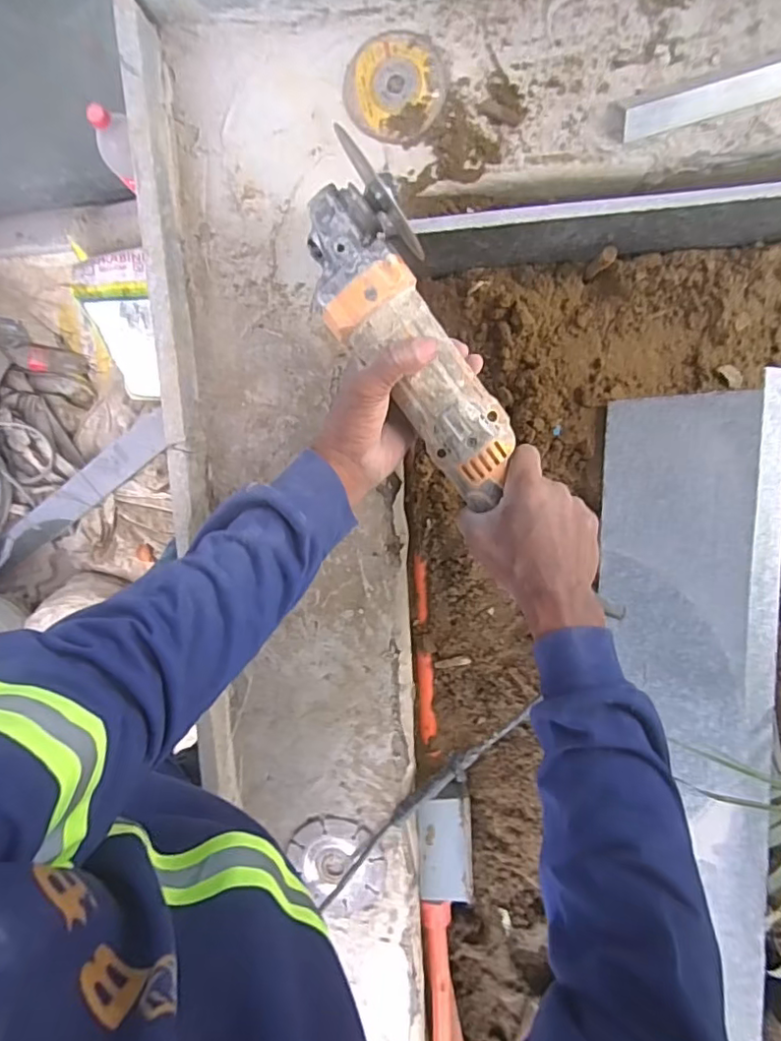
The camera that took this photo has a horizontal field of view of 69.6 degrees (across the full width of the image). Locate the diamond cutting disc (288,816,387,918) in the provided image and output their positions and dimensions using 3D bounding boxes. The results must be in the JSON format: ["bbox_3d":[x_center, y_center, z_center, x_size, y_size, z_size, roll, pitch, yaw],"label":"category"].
[{"bbox_3d":[-0.050,0.351,0.570,0.087,0.010,0.105,-21,95,8],"label":"diamond cutting disc"}]

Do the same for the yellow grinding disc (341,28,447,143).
[{"bbox_3d":[0.003,-0.374,0.484,0.083,0.006,0.088,1,97,6],"label":"yellow grinding disc"}]

